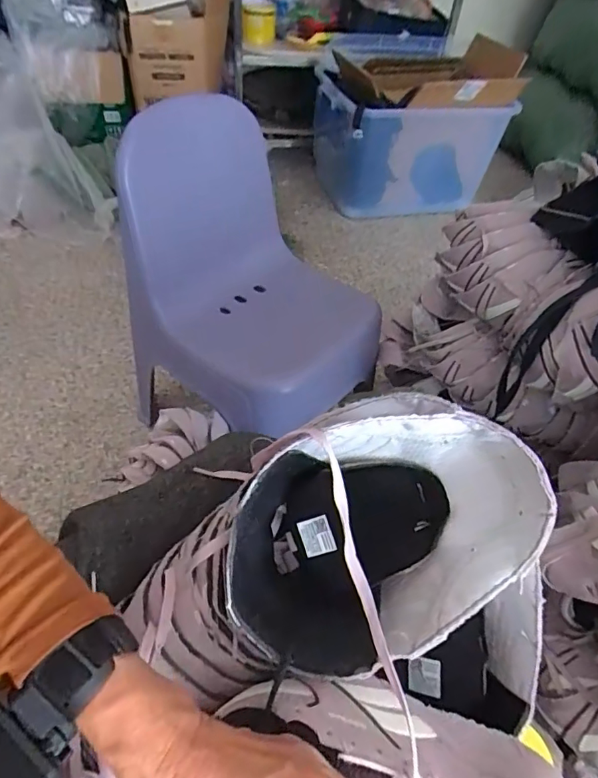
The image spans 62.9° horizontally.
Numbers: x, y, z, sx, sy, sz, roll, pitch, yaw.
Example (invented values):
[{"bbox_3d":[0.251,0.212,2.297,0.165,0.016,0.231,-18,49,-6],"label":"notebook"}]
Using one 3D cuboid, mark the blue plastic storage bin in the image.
[{"bbox_3d":[0.337,-0.835,1.655,0.541,0.382,0.378,-4,48,-9],"label":"blue plastic storage bin"}]

